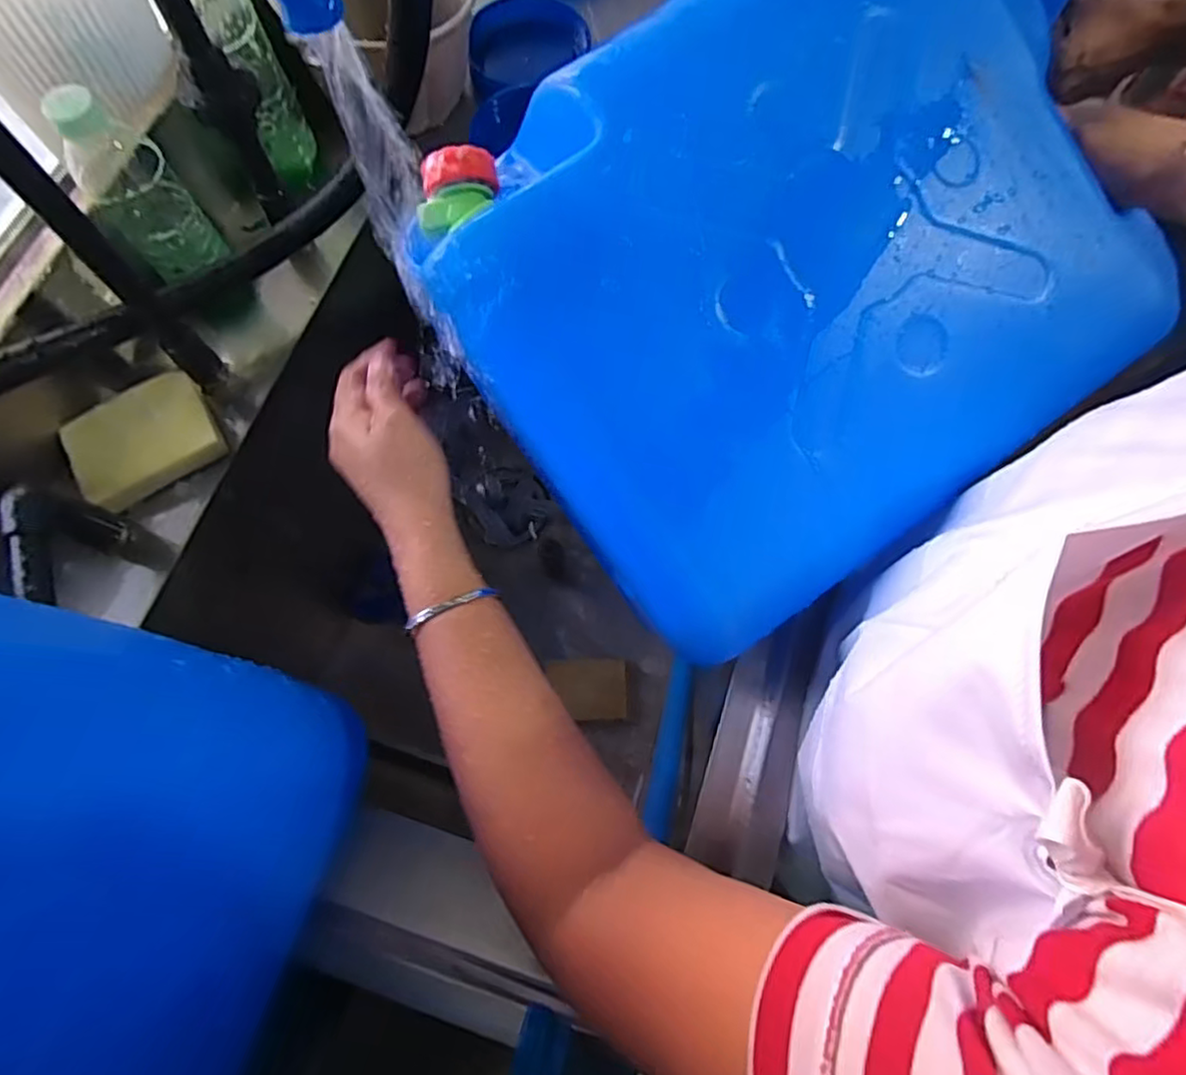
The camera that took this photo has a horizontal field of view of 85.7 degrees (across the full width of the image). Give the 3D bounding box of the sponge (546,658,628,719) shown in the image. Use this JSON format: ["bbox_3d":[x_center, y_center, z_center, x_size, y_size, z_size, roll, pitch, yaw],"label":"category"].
[{"bbox_3d":[-0.005,0.190,0.799,0.097,0.016,0.074,5,59,-19],"label":"sponge"}]

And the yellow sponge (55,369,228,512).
[{"bbox_3d":[-0.346,-0.076,0.493,0.103,0.023,0.074,-30,75,-10],"label":"yellow sponge"}]

